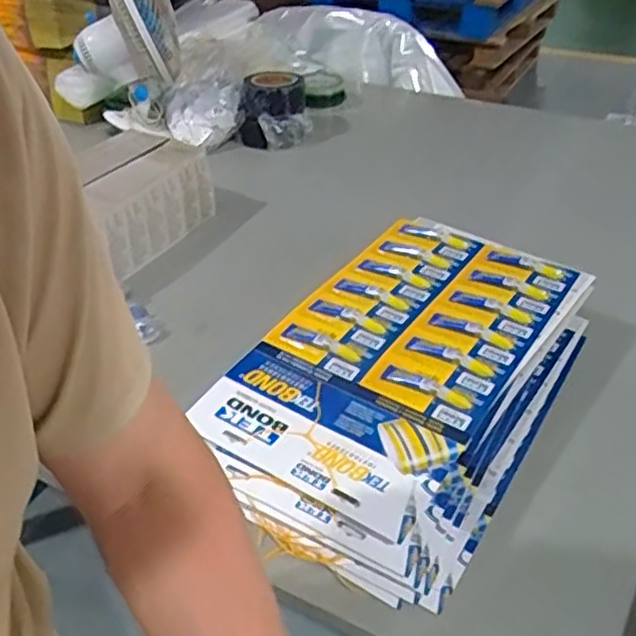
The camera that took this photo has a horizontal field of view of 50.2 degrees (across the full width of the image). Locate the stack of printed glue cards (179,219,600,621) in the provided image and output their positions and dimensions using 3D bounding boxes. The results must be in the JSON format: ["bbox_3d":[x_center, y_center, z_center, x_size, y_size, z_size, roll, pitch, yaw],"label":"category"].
[{"bbox_3d":[0.097,0.059,0.719,0.263,0.098,0.428,21,43,26],"label":"stack of printed glue cards"}]

